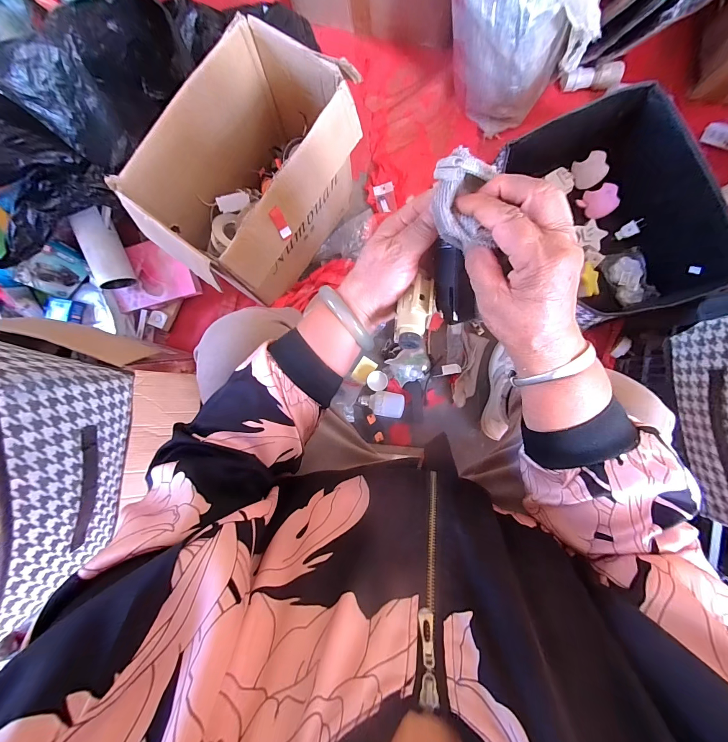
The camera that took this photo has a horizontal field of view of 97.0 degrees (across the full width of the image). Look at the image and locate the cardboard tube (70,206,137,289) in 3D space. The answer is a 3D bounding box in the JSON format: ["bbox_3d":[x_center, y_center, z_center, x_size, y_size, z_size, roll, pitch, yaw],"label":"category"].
[{"bbox_3d":[-0.584,-0.267,0.720,0.066,0.065,0.166,-6,118,4],"label":"cardboard tube"}]

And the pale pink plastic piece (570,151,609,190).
[{"bbox_3d":[0.523,-0.463,0.746,0.068,0.016,0.068,8,121,14],"label":"pale pink plastic piece"}]

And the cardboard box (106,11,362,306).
[{"bbox_3d":[-0.192,-0.351,0.628,0.235,0.278,0.391,34,91,4],"label":"cardboard box"}]

